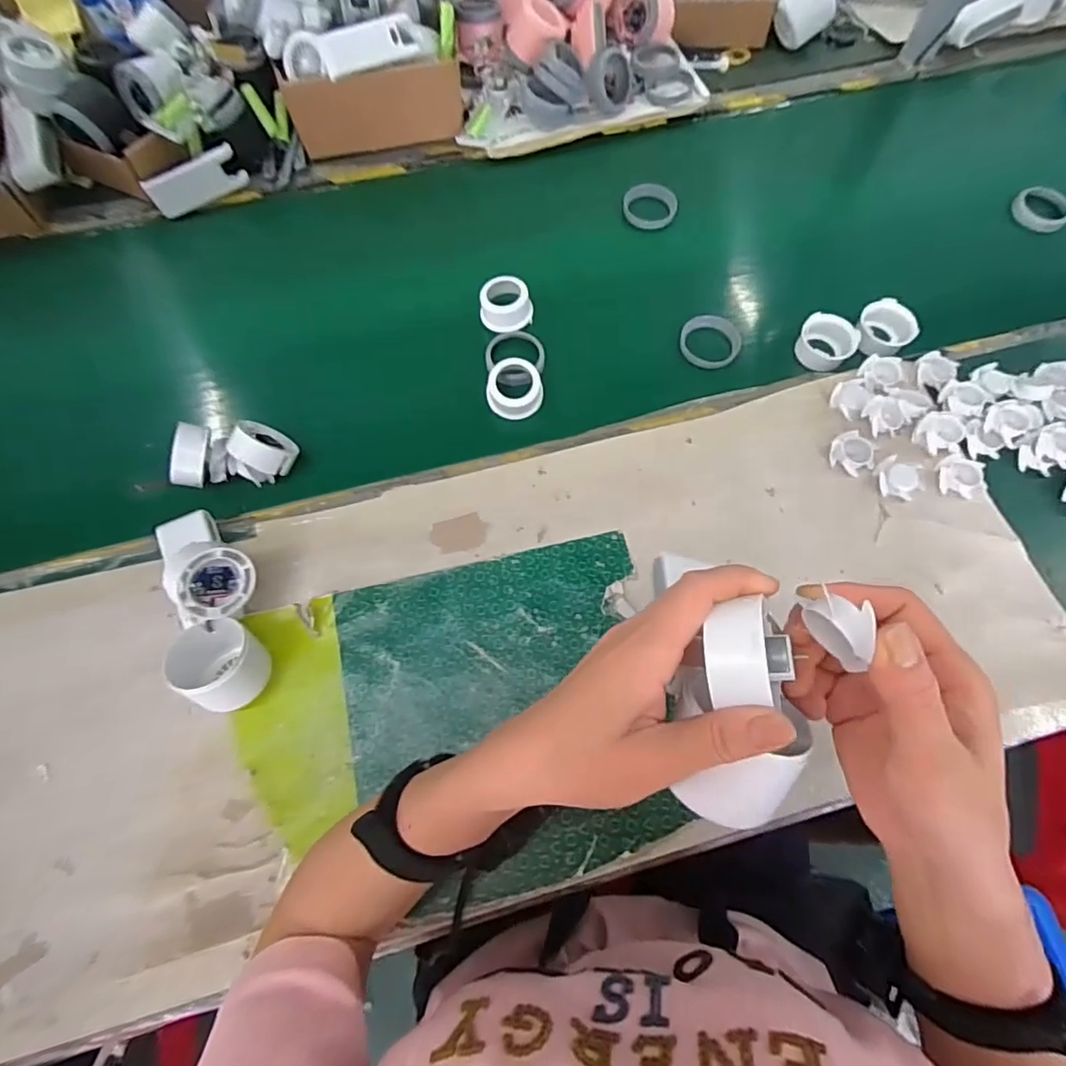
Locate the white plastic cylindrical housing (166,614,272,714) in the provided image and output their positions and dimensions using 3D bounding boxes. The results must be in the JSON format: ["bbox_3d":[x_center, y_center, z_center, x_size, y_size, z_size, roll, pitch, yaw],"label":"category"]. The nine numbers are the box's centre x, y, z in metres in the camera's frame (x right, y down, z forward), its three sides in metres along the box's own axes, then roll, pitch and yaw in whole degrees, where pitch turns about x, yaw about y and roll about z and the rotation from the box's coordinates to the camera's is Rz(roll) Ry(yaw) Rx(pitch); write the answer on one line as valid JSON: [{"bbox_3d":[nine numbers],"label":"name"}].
[{"bbox_3d":[-0.235,0.098,0.423,0.062,0.051,0.057,0,68,0],"label":"white plastic cylindrical housing"}]

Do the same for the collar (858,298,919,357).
[{"bbox_3d":[0.354,-0.203,0.560,0.054,0.024,0.054,0,68,0],"label":"collar"}]

